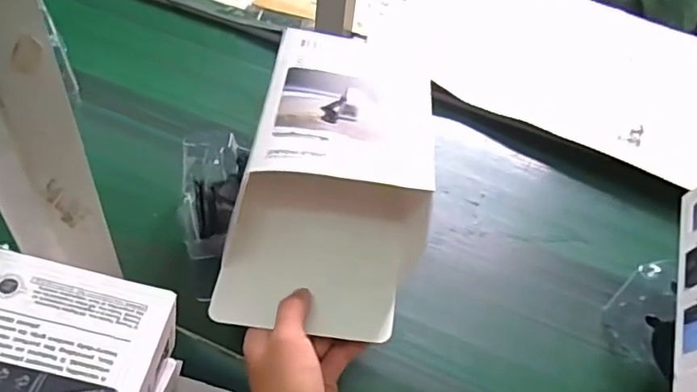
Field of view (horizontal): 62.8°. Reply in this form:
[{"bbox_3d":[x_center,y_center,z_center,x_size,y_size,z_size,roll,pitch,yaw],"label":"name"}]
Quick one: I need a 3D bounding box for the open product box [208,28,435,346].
[{"bbox_3d":[-0.005,-0.019,0.446,0.139,0.084,0.243,7,49,10],"label":"open product box"}]

